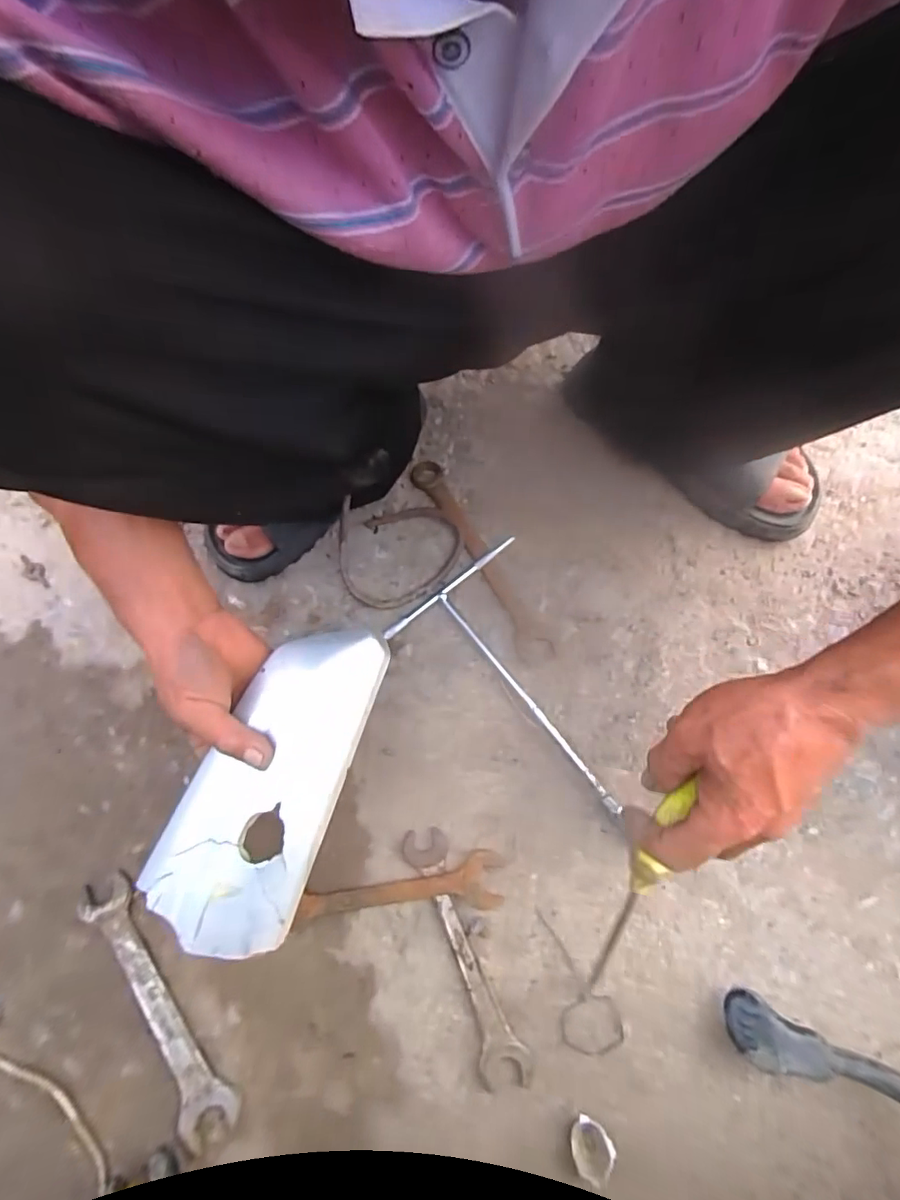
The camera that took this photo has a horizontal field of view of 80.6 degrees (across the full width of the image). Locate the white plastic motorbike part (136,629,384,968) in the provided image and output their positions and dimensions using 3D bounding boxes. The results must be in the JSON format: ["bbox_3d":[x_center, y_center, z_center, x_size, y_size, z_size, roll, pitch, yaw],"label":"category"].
[{"bbox_3d":[-0.123,0.122,0.375,0.099,0.022,0.222,22,73,9],"label":"white plastic motorbike part"}]

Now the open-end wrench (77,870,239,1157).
[{"bbox_3d":[-0.236,0.322,0.424,0.042,0.009,0.207,-37,73,-10],"label":"open-end wrench"}]

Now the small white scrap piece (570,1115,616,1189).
[{"bbox_3d":[0.102,0.395,0.381,0.030,0.012,0.029,-1,71,2],"label":"small white scrap piece"}]

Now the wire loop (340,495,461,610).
[{"bbox_3d":[-0.051,-0.052,0.527,0.124,0.051,0.108,-17,71,-4],"label":"wire loop"}]

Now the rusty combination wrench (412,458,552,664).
[{"bbox_3d":[0.026,-0.048,0.543,0.033,0.009,0.253,-28,72,-8],"label":"rusty combination wrench"}]

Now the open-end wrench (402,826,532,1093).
[{"bbox_3d":[0.010,0.284,0.431,0.038,0.004,0.191,-22,71,-5],"label":"open-end wrench"}]

